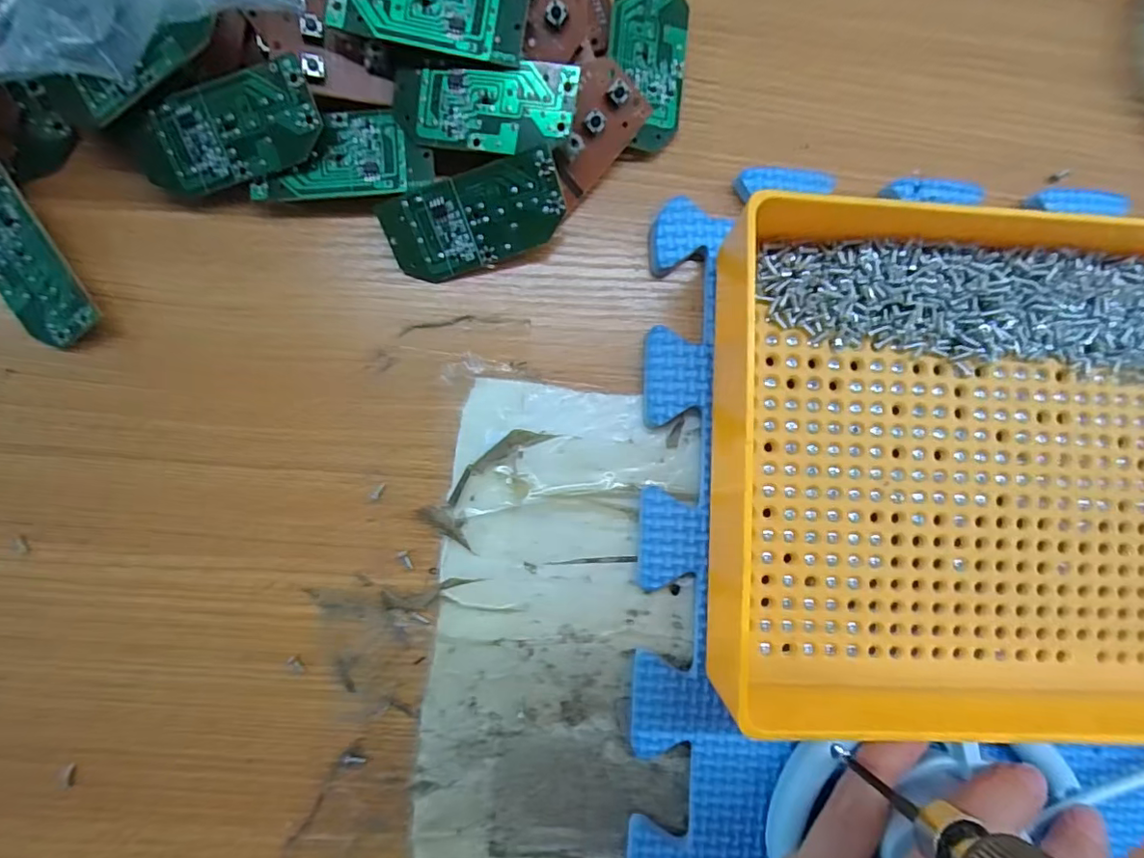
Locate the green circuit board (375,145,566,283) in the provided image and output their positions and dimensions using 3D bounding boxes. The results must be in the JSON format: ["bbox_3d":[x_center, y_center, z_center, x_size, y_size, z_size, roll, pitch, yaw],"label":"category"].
[{"bbox_3d":[-0.032,-0.070,0.182,0.060,0.004,0.029,-18,112,6],"label":"green circuit board"}]

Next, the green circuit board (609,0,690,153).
[{"bbox_3d":[0.027,-0.130,0.190,0.028,0.004,0.060,1,94,-16],"label":"green circuit board"}]

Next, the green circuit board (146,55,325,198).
[{"bbox_3d":[-0.111,-0.096,0.176,0.060,0.004,0.028,-20,109,5],"label":"green circuit board"}]

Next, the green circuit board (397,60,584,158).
[{"bbox_3d":[-0.029,-0.105,0.177,0.060,0.004,0.027,9,98,8],"label":"green circuit board"}]

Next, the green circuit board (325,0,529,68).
[{"bbox_3d":[-0.044,-0.135,0.172,0.059,0.010,0.029,10,88,-3],"label":"green circuit board"}]

